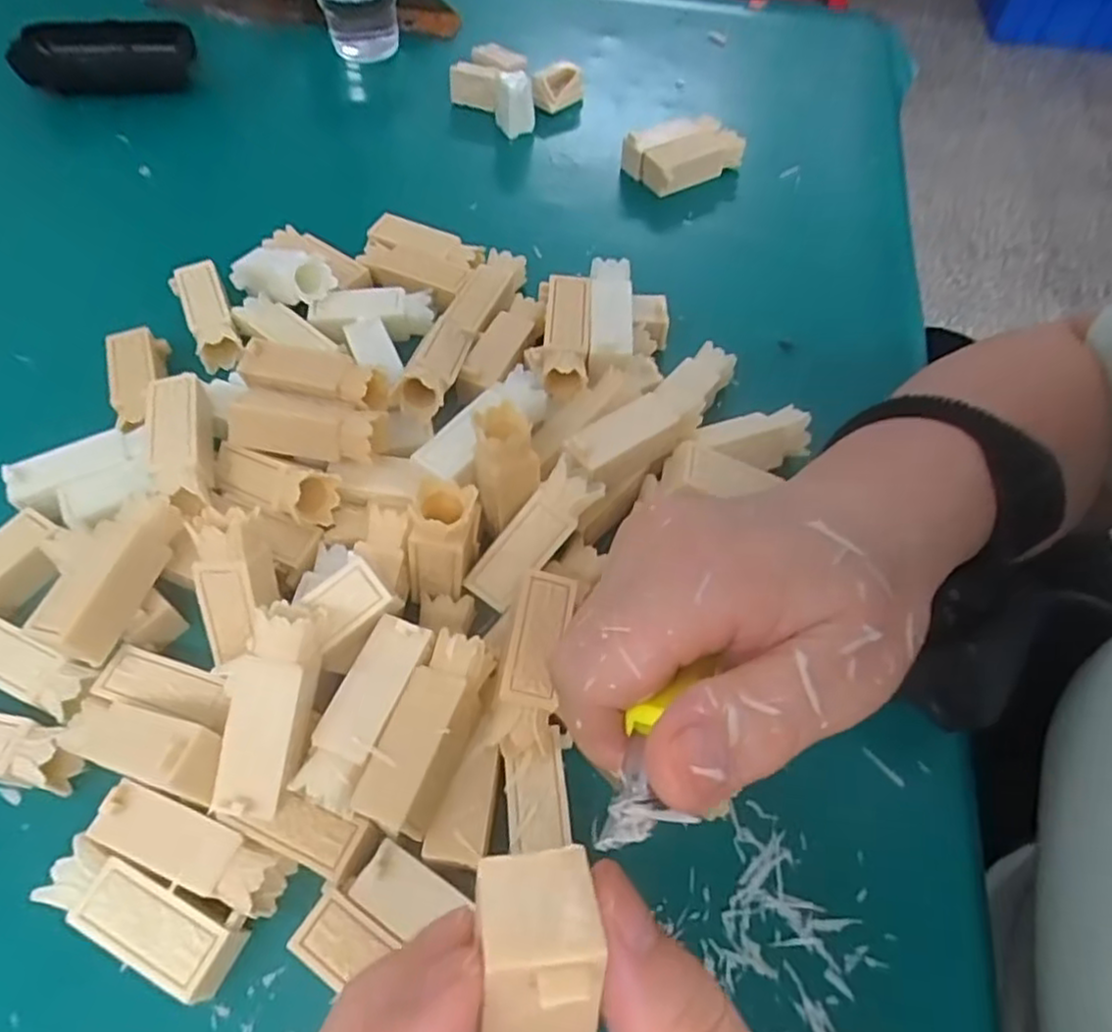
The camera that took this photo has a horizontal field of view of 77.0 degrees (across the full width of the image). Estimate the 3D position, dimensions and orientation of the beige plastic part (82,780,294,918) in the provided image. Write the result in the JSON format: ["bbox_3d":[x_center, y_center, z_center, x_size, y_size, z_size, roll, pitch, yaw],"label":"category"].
[{"bbox_3d":[-0.116,0.107,0.225,0.060,0.022,0.019,19,61,11],"label":"beige plastic part"}]

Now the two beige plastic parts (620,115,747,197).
[{"bbox_3d":[0.080,-0.223,0.426,0.069,0.027,0.033,-29,63,-16],"label":"two beige plastic parts"}]

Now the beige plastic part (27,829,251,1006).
[{"bbox_3d":[-0.125,0.124,0.216,0.064,0.020,0.022,19,61,11],"label":"beige plastic part"}]

